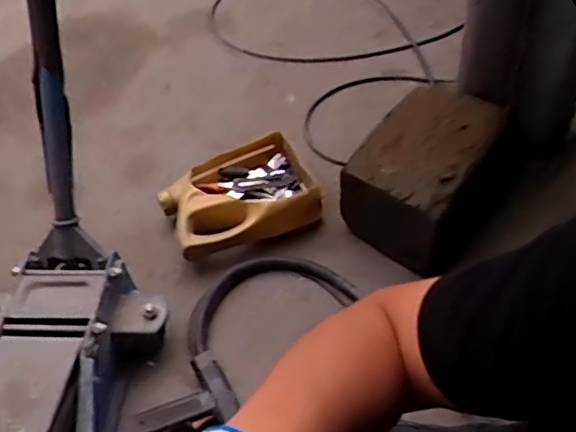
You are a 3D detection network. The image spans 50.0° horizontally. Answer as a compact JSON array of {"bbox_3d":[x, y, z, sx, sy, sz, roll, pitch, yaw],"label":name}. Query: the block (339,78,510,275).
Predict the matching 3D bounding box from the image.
[{"bbox_3d":[0.267,-0.092,1.197,0.221,0.173,0.336,26,57,25],"label":"block"}]

